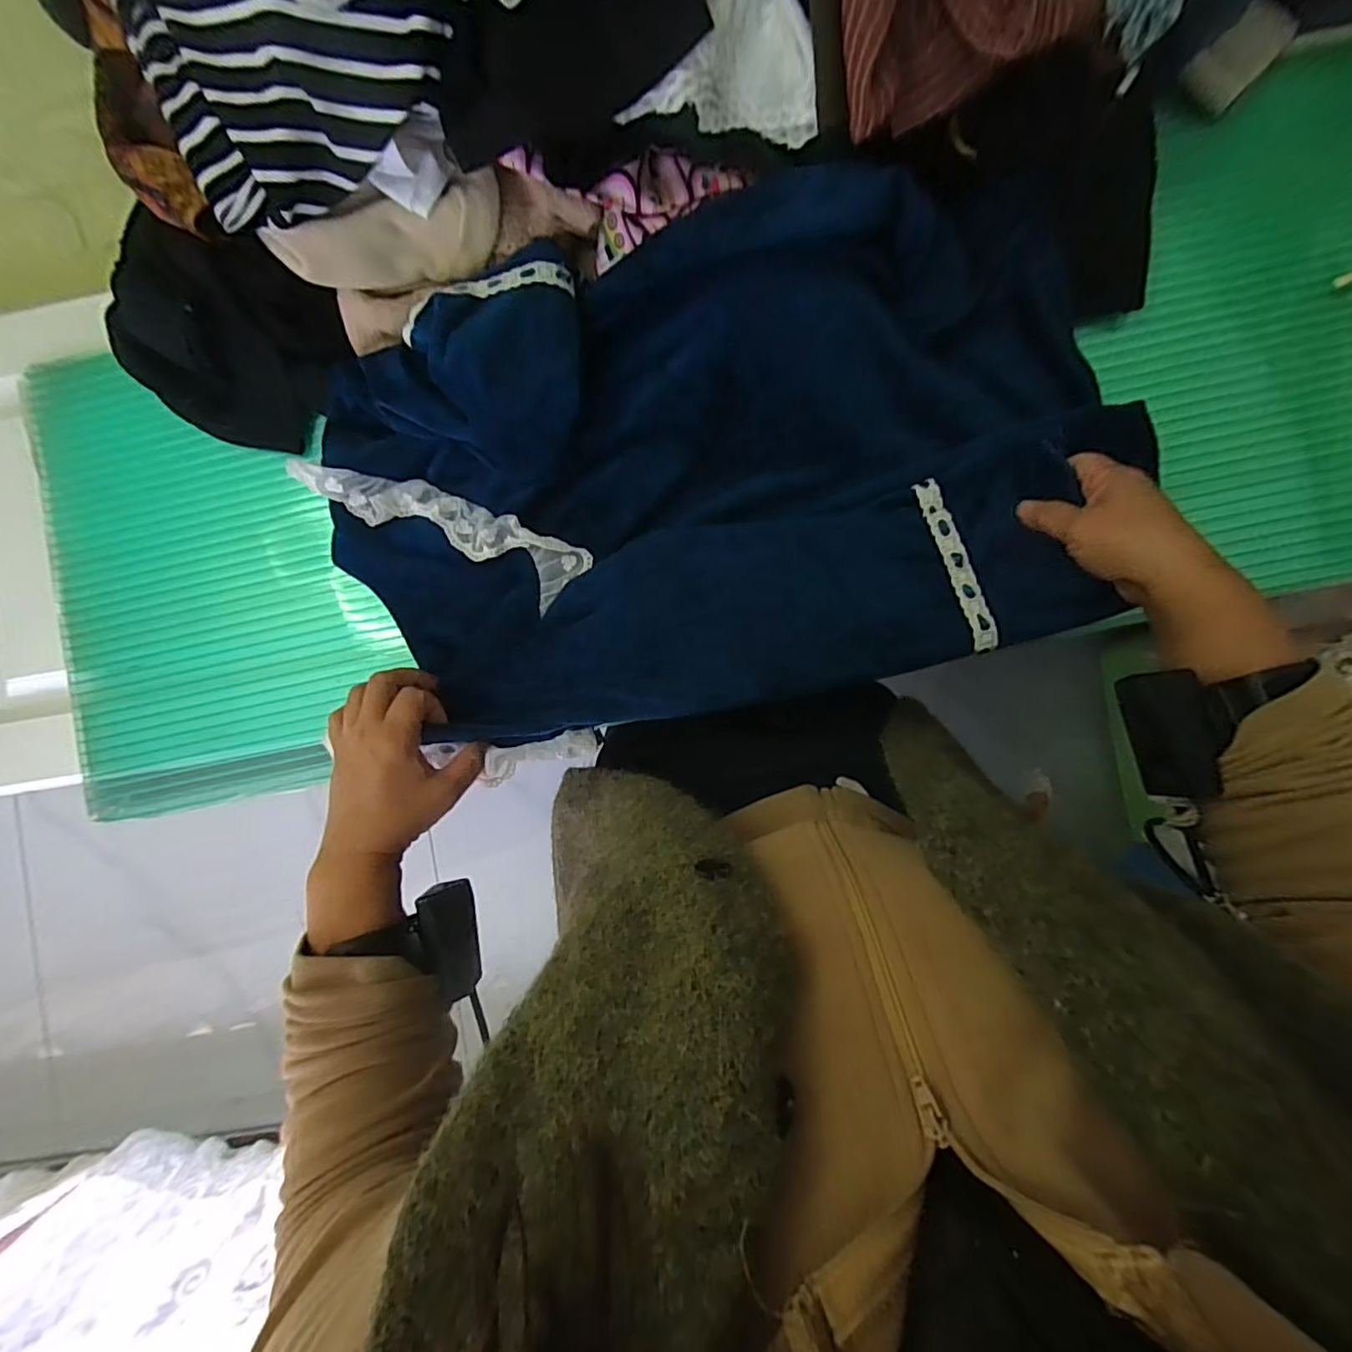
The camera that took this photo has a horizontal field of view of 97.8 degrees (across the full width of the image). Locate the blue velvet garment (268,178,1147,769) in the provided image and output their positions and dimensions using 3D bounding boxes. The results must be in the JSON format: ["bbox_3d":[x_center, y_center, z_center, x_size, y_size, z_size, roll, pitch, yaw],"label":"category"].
[{"bbox_3d":[0.022,-0.144,0.427,0.556,0.079,0.334,-15,88,3],"label":"blue velvet garment"}]

